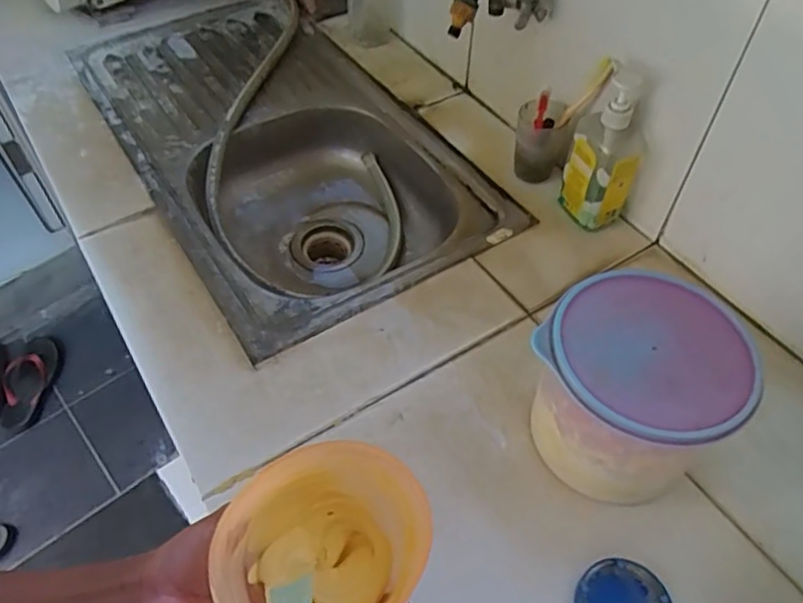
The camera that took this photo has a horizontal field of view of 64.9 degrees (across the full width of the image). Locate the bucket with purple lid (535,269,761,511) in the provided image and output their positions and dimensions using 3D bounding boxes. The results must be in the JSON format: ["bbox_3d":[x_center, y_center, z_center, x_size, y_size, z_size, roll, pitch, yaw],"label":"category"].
[{"bbox_3d":[0.203,0.086,0.571,0.158,0.157,0.149,1,51,-1],"label":"bucket with purple lid"}]

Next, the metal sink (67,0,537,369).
[{"bbox_3d":[-0.202,-0.227,1.009,0.407,0.149,0.769,-27,56,-21],"label":"metal sink"}]

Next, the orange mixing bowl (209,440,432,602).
[{"bbox_3d":[-0.045,0.152,0.385,0.127,0.069,0.101,-34,59,-25],"label":"orange mixing bowl"}]

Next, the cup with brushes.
[{"bbox_3d":[0.199,-0.224,0.811,0.088,0.171,0.071,-4,51,-5],"label":"cup with brushes"}]

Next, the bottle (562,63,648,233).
[{"bbox_3d":[0.246,-0.182,0.761,0.086,0.185,0.077,17,52,12],"label":"bottle"}]

